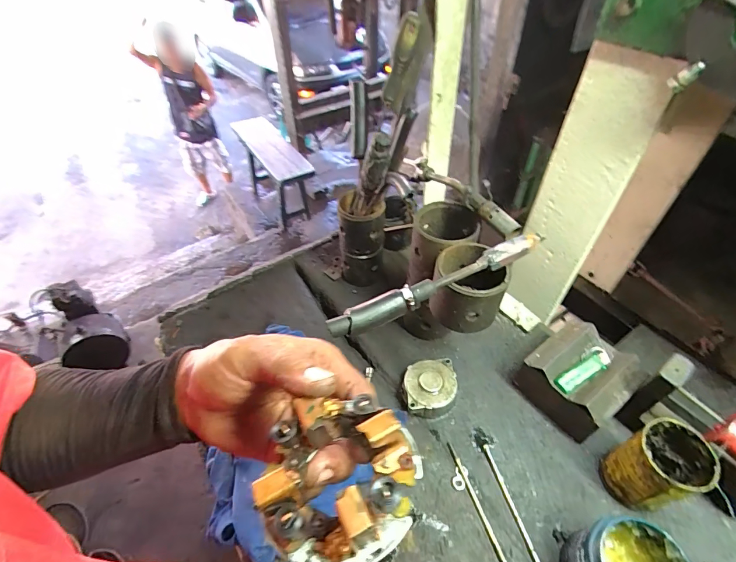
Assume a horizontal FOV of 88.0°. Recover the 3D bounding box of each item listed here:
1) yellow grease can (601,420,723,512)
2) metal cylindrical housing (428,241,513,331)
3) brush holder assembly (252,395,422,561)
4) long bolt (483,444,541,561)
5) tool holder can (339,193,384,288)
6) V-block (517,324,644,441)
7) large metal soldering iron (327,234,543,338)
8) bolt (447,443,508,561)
[{"bbox_3d":[0.345,0.225,0.458,0.071,0.111,0.071,-1,47,1],"label":"yellow grease can"},{"bbox_3d":[0.121,0.005,0.478,0.088,0.085,0.083,-1,47,1],"label":"metal cylindrical housing"},{"bbox_3d":[-0.012,0.086,0.172,0.066,0.028,0.070,-1,47,1],"label":"brush holder assembly"},{"bbox_3d":[0.186,0.292,0.481,0.009,0.010,0.164,-12,48,-9],"label":"long bolt"},{"bbox_3d":[-0.013,-0.071,0.706,0.080,0.177,0.065,-1,47,0],"label":"tool holder can"},{"bbox_3d":[0.299,0.141,0.550,0.122,0.096,0.122,-32,54,-25],"label":"V-block"},{"bbox_3d":[0.083,0.003,0.432,0.269,0.033,0.028,-20,50,-16],"label":"large metal soldering iron"},{"bbox_3d":[0.142,0.289,0.485,0.010,0.004,0.164,-14,49,-11],"label":"bolt"}]

